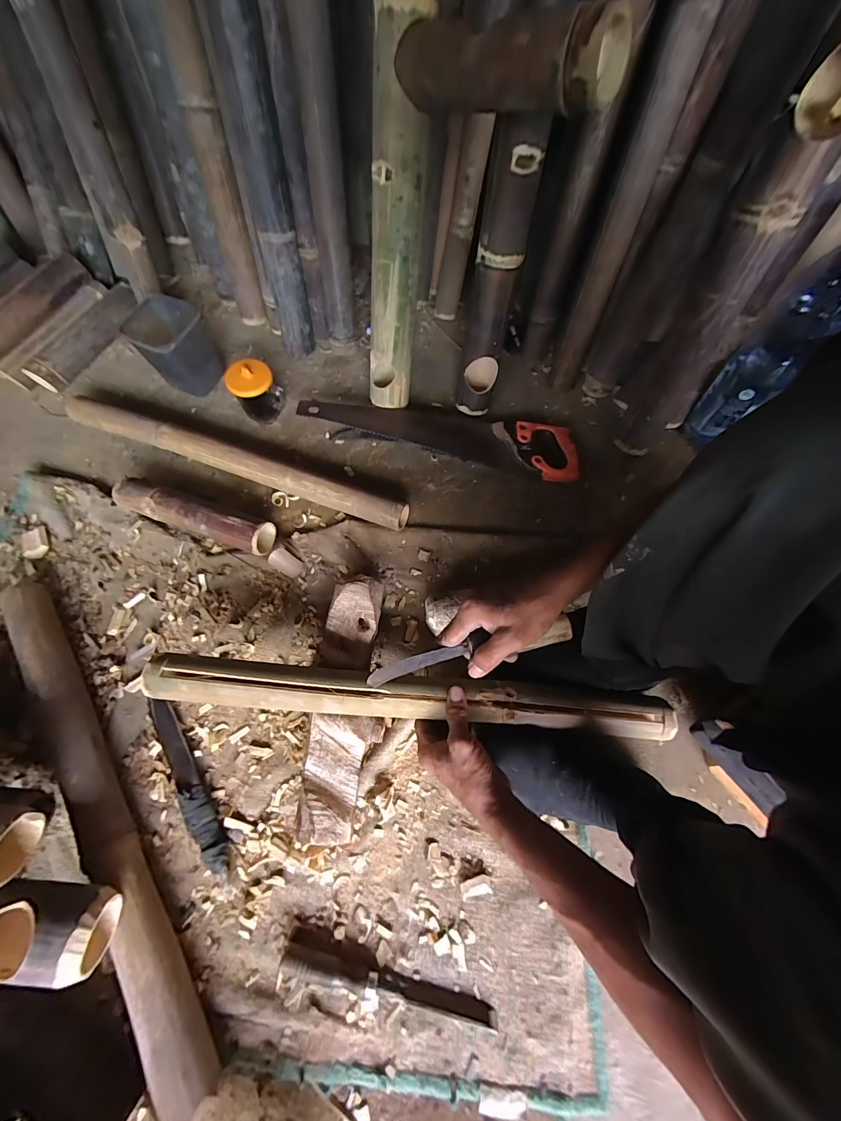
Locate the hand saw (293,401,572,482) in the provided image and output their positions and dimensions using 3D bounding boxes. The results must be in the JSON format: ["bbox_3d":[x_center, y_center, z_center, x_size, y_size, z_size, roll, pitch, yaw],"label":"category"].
[{"bbox_3d":[0.033,-0.238,0.690,0.512,0.052,0.120,12,68,3],"label":"hand saw"}]

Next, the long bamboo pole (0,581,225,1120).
[{"bbox_3d":[-0.415,0.291,0.465,0.068,0.058,0.662,-34,73,-14],"label":"long bamboo pole"}]

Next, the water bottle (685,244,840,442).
[{"bbox_3d":[0.519,-0.304,0.544,0.092,0.322,0.085,42,74,16],"label":"water bottle"}]

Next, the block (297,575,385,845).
[{"bbox_3d":[-0.094,0.177,0.490,0.083,0.056,0.307,3,68,0],"label":"block"}]

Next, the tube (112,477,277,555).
[{"bbox_3d":[-0.375,-0.074,0.612,0.271,0.053,0.059,19,69,6],"label":"tube"}]

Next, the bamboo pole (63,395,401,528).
[{"bbox_3d":[-0.332,-0.177,0.657,0.652,0.054,0.048,19,69,6],"label":"bamboo pole"}]

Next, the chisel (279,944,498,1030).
[{"bbox_3d":[-0.036,0.475,0.410,0.240,0.015,0.025,12,68,3],"label":"chisel"}]

